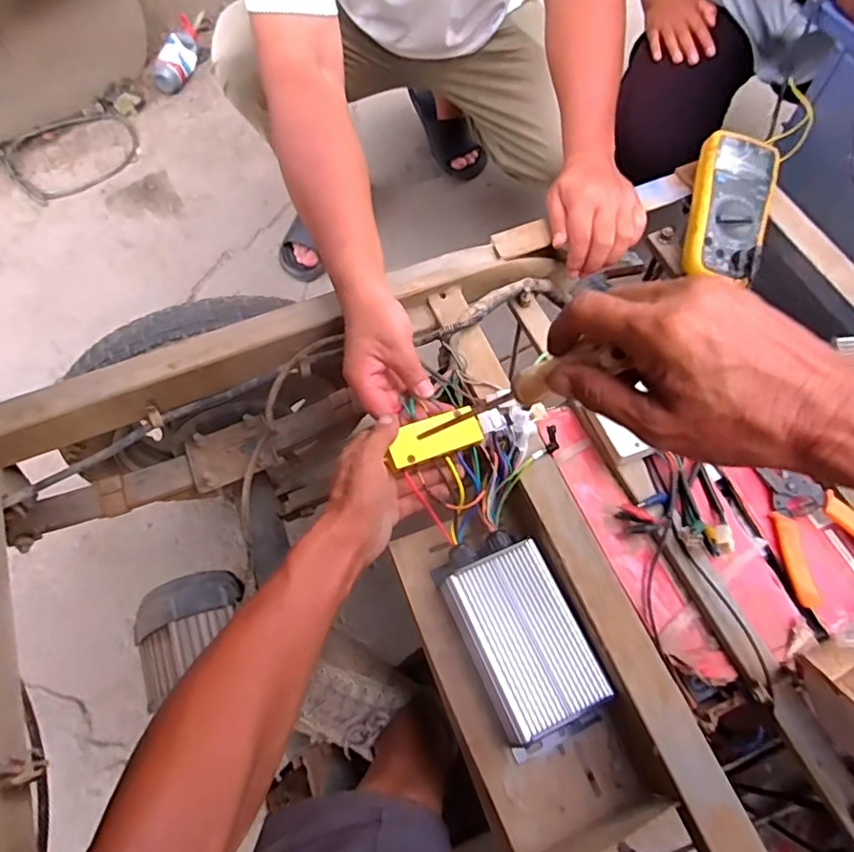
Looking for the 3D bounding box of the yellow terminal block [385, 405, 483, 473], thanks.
[{"bbox_3d":[0.009,0.010,0.542,0.092,0.020,0.039,-20,88,-19],"label":"yellow terminal block"}]

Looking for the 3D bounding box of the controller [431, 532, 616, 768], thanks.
[{"bbox_3d":[0.086,0.192,0.517,0.099,0.050,0.187,-24,71,-7],"label":"controller"}]

